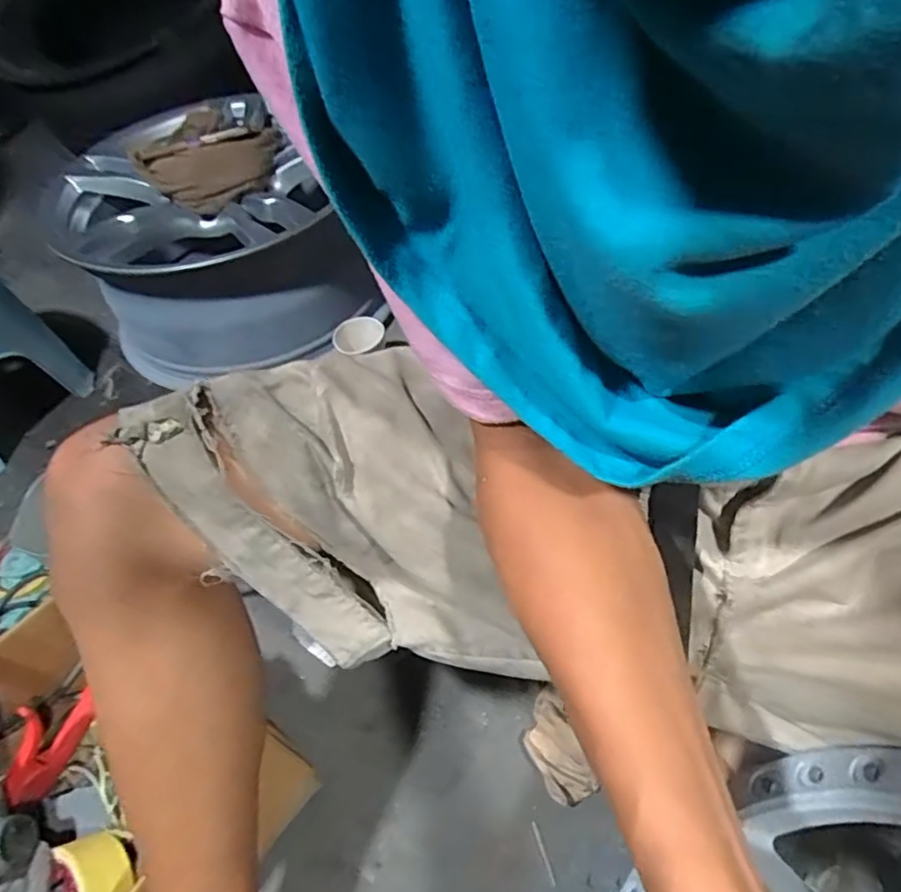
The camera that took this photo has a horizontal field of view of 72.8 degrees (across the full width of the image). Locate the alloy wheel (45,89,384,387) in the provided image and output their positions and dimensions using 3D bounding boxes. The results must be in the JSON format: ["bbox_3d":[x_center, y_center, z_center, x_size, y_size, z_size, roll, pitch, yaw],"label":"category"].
[{"bbox_3d":[-0.354,-0.328,0.913,0.365,0.217,0.388,-21,53,-11],"label":"alloy wheel"}]

